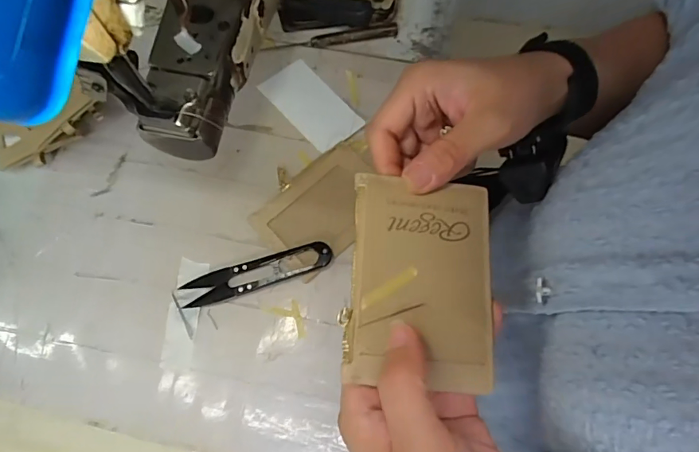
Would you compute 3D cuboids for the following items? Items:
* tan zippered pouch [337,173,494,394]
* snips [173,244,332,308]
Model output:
[{"bbox_3d":[0.037,0.025,0.229,0.074,0.006,0.105,8,70,-8],"label":"tan zippered pouch"},{"bbox_3d":[-0.073,0.037,0.358,0.118,0.012,0.026,-16,74,-7],"label":"snips"}]

